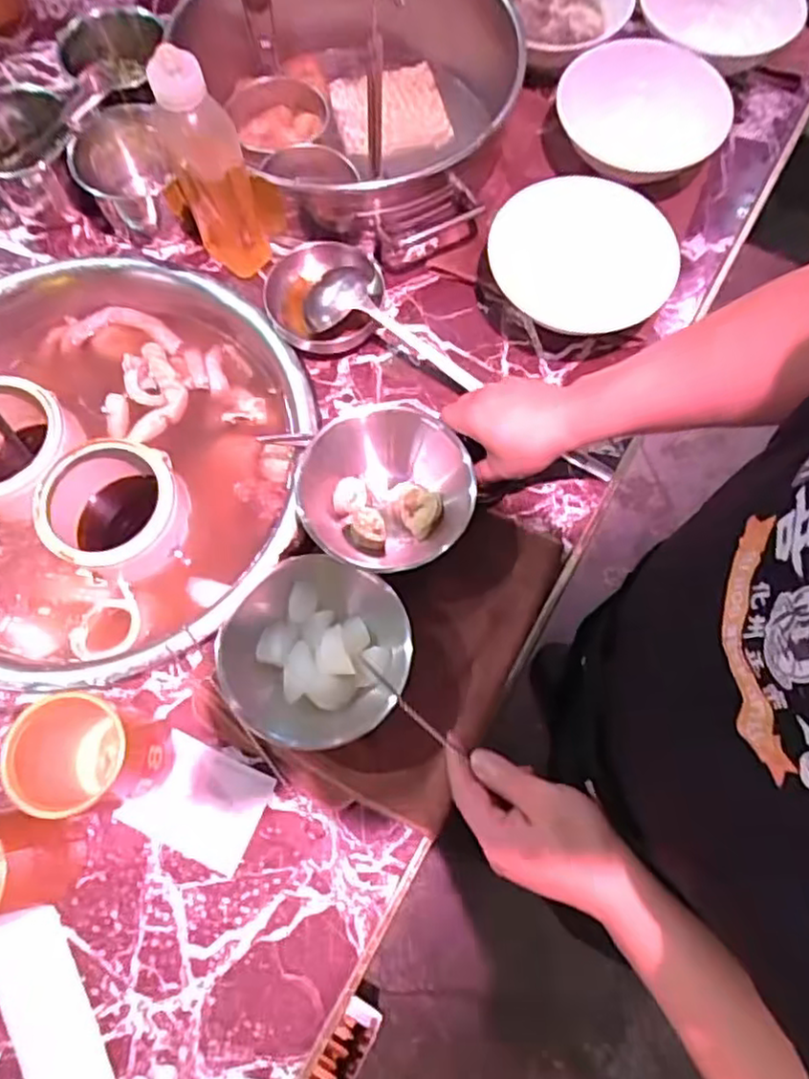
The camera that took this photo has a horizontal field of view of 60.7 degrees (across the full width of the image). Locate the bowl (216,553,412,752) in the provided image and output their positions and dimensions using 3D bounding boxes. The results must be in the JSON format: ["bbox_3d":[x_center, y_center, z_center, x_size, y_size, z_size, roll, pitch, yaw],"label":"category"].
[{"bbox_3d":[-0.080,0.092,0.570,0.159,0.055,0.147,0,72,0],"label":"bowl"}]

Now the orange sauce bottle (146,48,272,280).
[{"bbox_3d":[-0.177,-0.337,0.634,0.062,0.213,0.058,-18,73,-6],"label":"orange sauce bottle"}]

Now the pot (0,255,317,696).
[{"bbox_3d":[-0.299,-0.072,0.692,0.396,0.109,0.430,0,72,0],"label":"pot"}]

